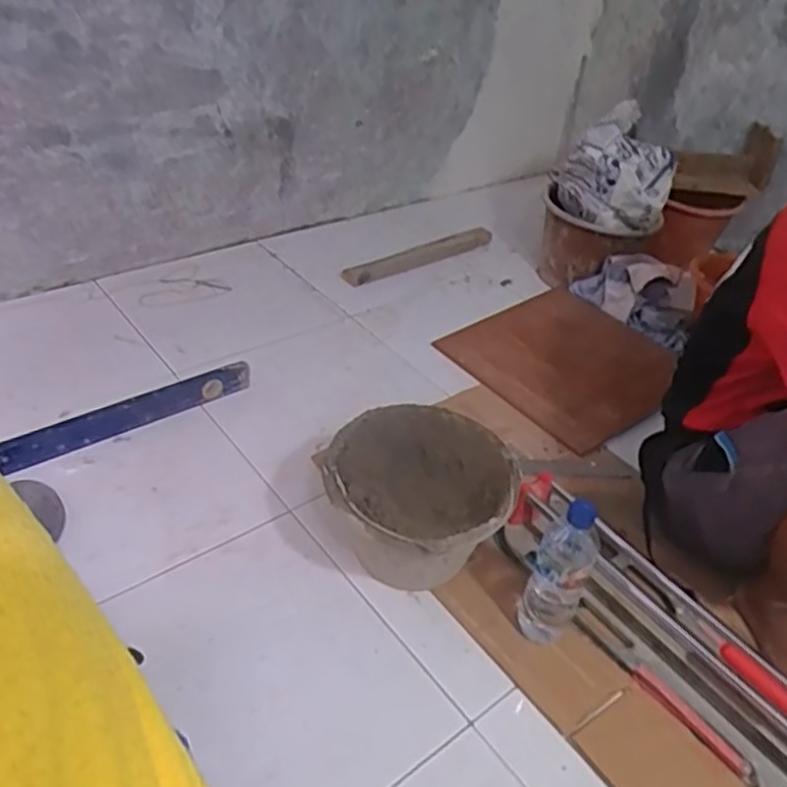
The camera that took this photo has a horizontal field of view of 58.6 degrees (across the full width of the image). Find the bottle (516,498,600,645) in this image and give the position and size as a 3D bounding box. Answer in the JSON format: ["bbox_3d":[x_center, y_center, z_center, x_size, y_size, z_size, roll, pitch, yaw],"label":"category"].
[{"bbox_3d":[0.207,0.228,0.880,0.066,0.218,0.057,23,41,20],"label":"bottle"}]

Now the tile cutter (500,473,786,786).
[{"bbox_3d":[0.429,0.361,0.849,0.154,0.090,0.736,-22,46,-31],"label":"tile cutter"}]

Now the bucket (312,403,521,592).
[{"bbox_3d":[0.033,0.154,0.984,0.243,0.175,0.255,4,38,-3],"label":"bucket"}]

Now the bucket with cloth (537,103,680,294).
[{"bbox_3d":[0.489,-0.439,1.644,0.266,0.376,0.250,16,39,12],"label":"bucket with cloth"}]

